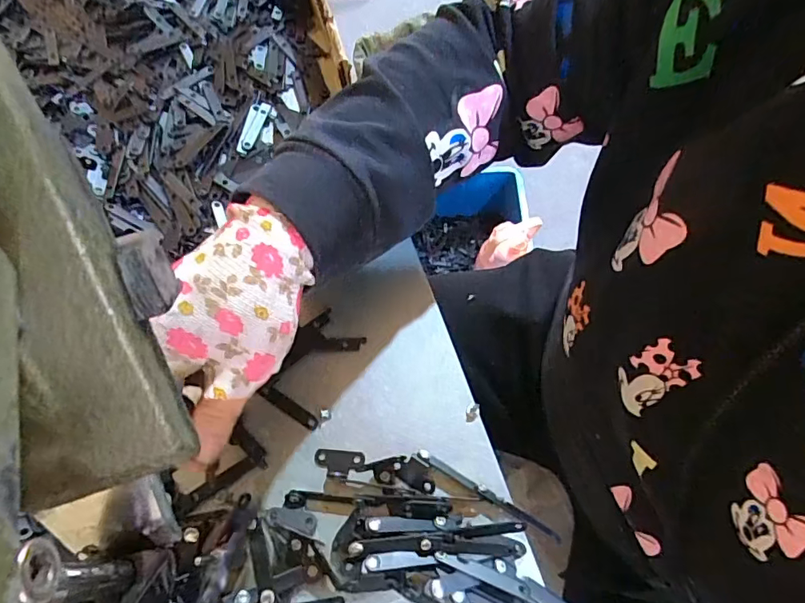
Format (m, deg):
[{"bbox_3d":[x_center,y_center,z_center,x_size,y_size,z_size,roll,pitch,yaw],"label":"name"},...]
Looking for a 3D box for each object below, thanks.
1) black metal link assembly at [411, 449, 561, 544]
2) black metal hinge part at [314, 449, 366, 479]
[{"bbox_3d":[0.047,0.110,0.287,0.089,0.007,0.008,28,67,11],"label":"black metal link assembly"},{"bbox_3d":[-0.038,0.095,0.295,0.029,0.008,0.017,4,64,1],"label":"black metal hinge part"}]

